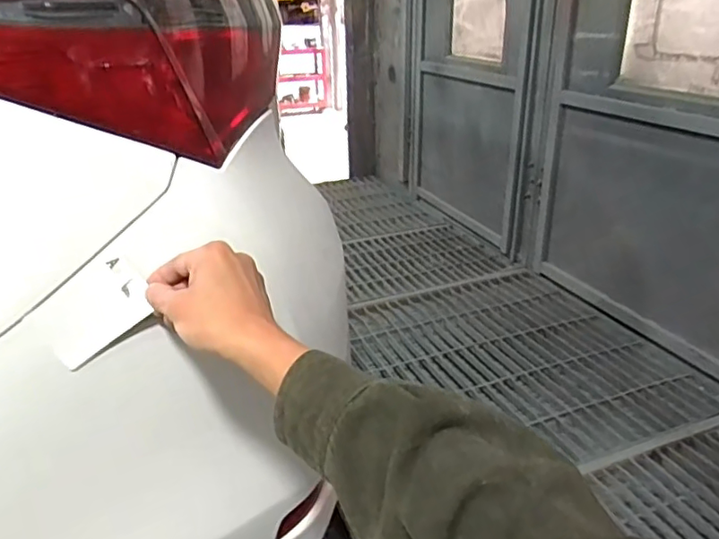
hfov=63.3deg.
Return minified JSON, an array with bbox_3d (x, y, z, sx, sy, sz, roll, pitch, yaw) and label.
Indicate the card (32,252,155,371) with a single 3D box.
[{"bbox_3d":[-0.209,0.033,0.466,0.086,0.054,0.009,-38,8,-8],"label":"card"}]

